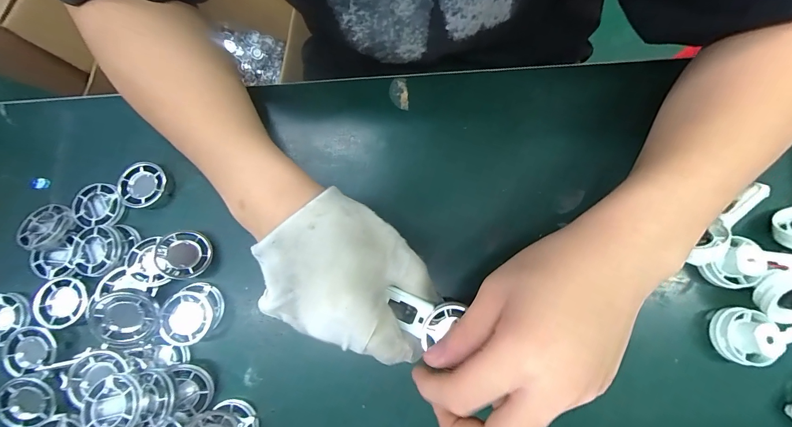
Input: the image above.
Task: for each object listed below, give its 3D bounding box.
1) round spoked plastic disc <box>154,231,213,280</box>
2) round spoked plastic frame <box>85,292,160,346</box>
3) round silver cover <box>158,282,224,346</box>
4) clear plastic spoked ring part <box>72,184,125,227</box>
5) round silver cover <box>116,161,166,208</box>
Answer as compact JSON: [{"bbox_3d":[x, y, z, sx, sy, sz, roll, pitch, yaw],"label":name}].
[{"bbox_3d":[-0.165,0.032,0.264,0.038,0.008,0.036,4,78,-17],"label":"round spoked plastic disc"},{"bbox_3d":[-0.190,0.074,0.238,0.038,0.008,0.036,-8,108,-26],"label":"round spoked plastic frame"},{"bbox_3d":[-0.153,0.076,0.259,0.036,0.019,0.043,20,81,4],"label":"round silver cover"},{"bbox_3d":[-0.245,-0.006,0.282,0.040,0.010,0.036,14,81,3],"label":"clear plastic spoked ring part"},{"bbox_3d":[-0.210,-0.023,0.284,0.034,0.013,0.037,0,80,1],"label":"round silver cover"}]

